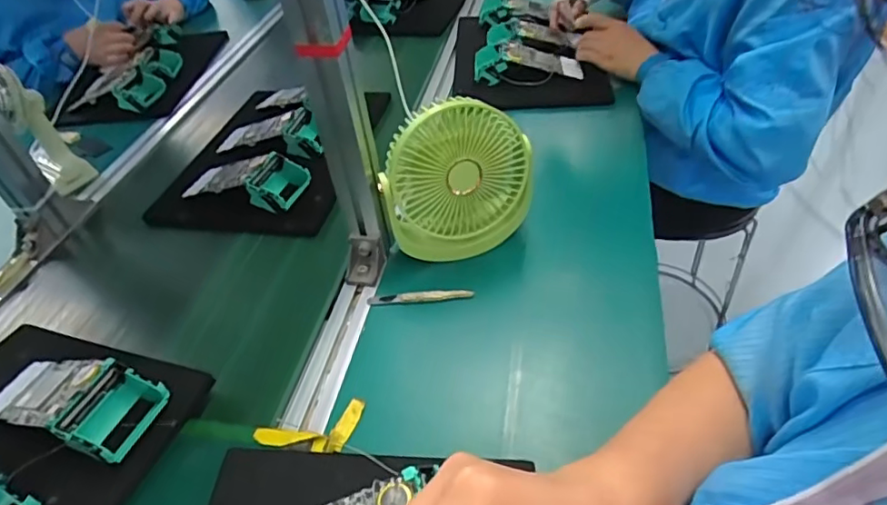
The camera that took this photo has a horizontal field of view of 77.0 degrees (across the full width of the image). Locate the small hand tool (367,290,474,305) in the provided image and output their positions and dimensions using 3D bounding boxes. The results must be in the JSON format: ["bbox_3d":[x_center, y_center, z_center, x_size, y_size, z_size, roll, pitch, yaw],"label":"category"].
[{"bbox_3d":[-0.025,0.047,0.592,0.112,0.015,0.012,-3,44,5],"label":"small hand tool"}]

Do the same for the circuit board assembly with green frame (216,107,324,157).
[{"bbox_3d":[-0.250,-0.176,0.803,0.186,0.058,0.054,10,46,18],"label":"circuit board assembly with green frame"}]

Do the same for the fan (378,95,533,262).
[{"bbox_3d":[0.016,-0.076,0.595,0.158,0.160,0.061,-23,46,-16],"label":"fan"}]

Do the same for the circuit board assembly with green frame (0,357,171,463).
[{"bbox_3d":[-0.331,0.127,0.487,0.167,0.054,0.069,10,46,17],"label":"circuit board assembly with green frame"}]

